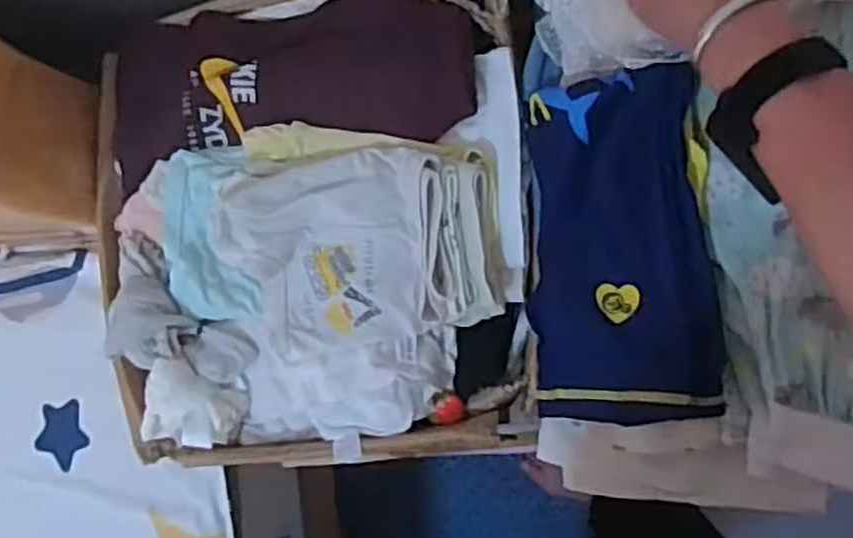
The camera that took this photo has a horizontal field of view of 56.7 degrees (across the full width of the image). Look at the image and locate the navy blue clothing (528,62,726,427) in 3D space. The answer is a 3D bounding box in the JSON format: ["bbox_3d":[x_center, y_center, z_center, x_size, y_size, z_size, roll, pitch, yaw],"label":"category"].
[{"bbox_3d":[0.133,-0.011,0.557,0.132,0.025,0.240,-6,94,32],"label":"navy blue clothing"}]

